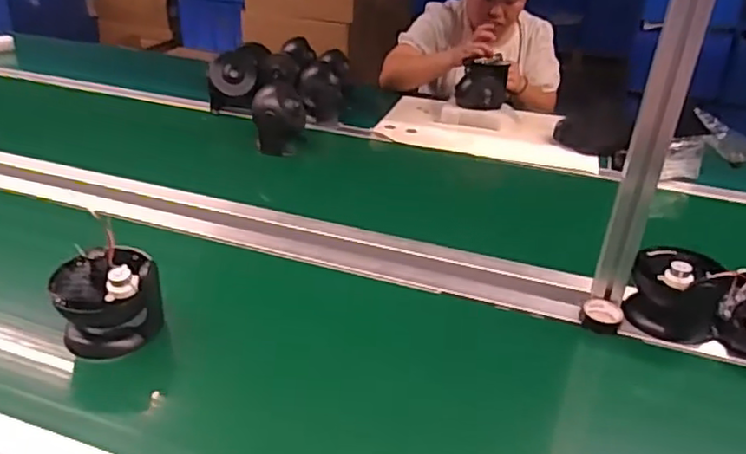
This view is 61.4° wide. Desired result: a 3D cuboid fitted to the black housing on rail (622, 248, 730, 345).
[{"bbox_3d":[0.418,0.085,0.865,0.114,0.107,0.104,18,33,27],"label":"black housing on rail"}]

